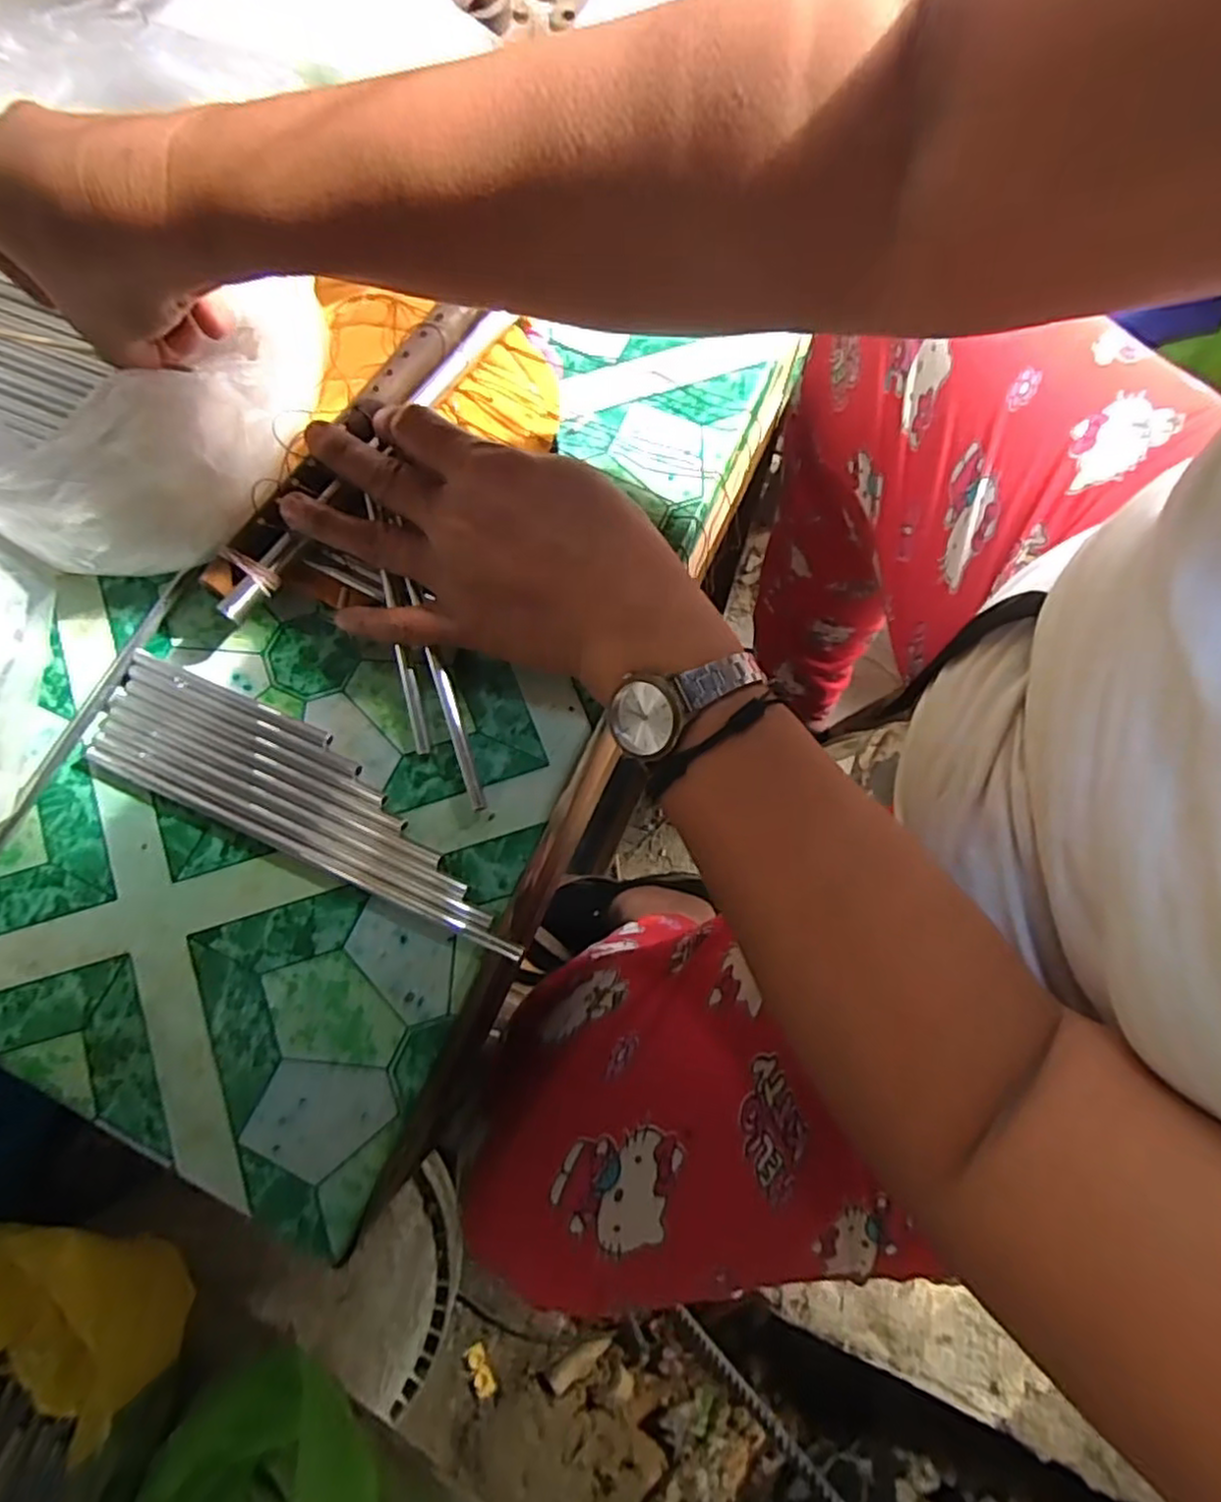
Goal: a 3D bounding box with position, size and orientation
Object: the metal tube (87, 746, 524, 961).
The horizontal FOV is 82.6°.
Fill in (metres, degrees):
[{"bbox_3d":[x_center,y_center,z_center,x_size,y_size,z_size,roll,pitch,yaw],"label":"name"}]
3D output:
[{"bbox_3d":[-0.127,0.040,0.284,0.200,0.007,0.008,23,77,6],"label":"metal tube"}]

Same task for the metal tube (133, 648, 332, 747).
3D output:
[{"bbox_3d":[-0.164,-0.023,0.301,0.098,0.004,0.008,24,77,6],"label":"metal tube"}]

